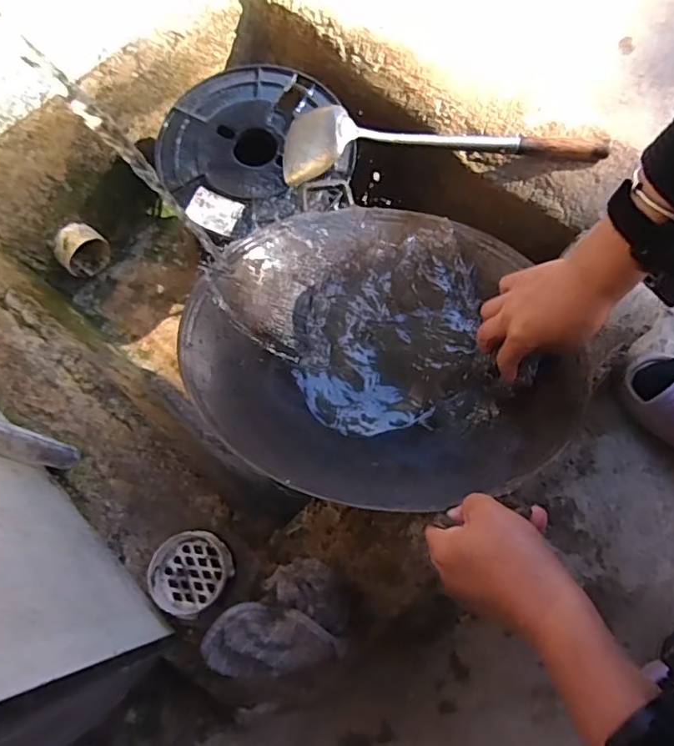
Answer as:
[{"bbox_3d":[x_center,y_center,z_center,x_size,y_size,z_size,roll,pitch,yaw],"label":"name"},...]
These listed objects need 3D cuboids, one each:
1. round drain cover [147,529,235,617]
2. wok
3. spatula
[{"bbox_3d":[-0.141,0.190,0.522,0.070,0.018,0.075,0,72,0],"label":"round drain cover"},{"bbox_3d":[0.043,-0.018,0.550,0.368,0.130,0.368,-12,55,-6],"label":"wok"},{"bbox_3d":[0.123,-0.306,0.708,0.390,0.057,0.101,-1,72,-1],"label":"spatula"}]

